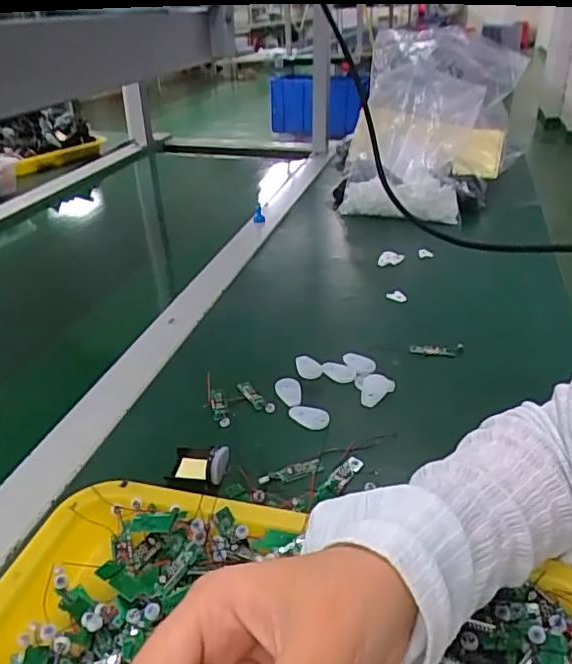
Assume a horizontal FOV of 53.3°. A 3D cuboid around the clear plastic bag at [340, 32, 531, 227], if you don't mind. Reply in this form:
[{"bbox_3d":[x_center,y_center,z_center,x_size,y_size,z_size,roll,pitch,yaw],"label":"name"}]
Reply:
[{"bbox_3d":[0.259,-0.372,1.004,0.239,0.271,0.396,15,34,27],"label":"clear plastic bag"}]

